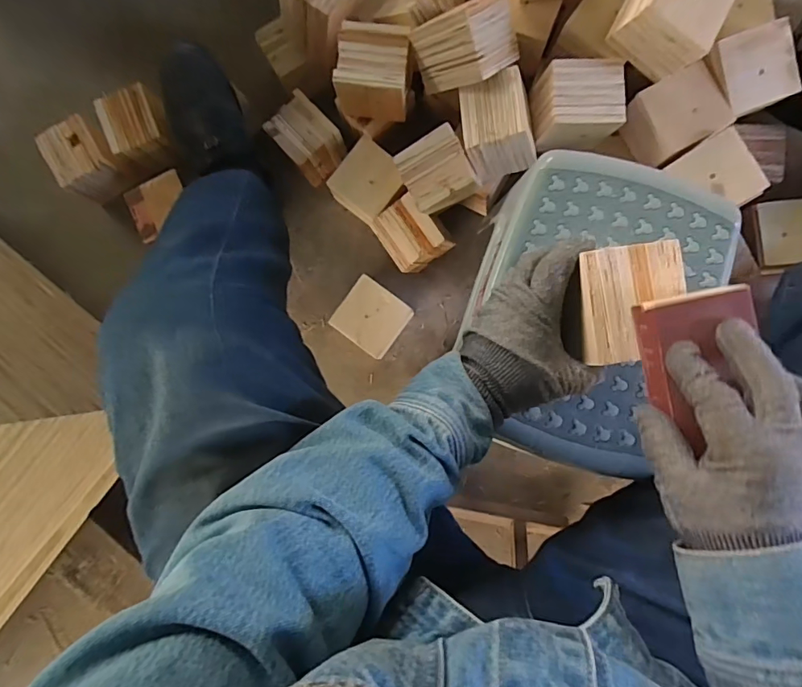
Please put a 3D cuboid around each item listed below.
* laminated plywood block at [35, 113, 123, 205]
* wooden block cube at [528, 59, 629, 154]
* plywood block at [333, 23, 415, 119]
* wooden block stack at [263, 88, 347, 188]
[{"bbox_3d":[-0.577,-0.331,0.855,0.097,0.078,0.125,-35,87,2],"label":"laminated plywood block"},{"bbox_3d":[0.236,-0.316,0.627,0.102,0.067,0.091,-4,89,3],"label":"wooden block cube"},{"bbox_3d":[-0.036,-0.388,0.680,0.100,0.095,0.089,12,90,4],"label":"plywood block"},{"bbox_3d":[-0.151,-0.330,0.764,0.085,0.069,0.104,-43,87,2],"label":"wooden block stack"}]

